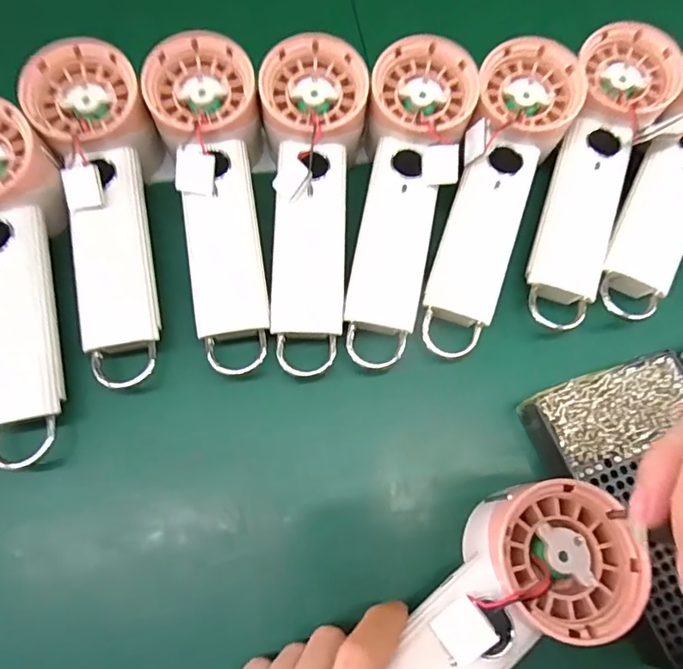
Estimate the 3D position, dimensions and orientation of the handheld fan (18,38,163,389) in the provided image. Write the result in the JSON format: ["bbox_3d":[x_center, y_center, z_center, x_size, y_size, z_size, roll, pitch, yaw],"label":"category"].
[{"bbox_3d":[-0.132,-0.070,0.296,0.061,0.037,0.193,-10,84,-6],"label":"handheld fan"}]

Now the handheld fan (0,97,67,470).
[{"bbox_3d":[-0.181,-0.031,0.279,0.064,0.034,0.200,-11,84,-6],"label":"handheld fan"}]

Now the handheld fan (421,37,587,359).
[{"bbox_3d":[0.089,-0.082,0.303,0.052,0.027,0.192,19,86,5],"label":"handheld fan"}]

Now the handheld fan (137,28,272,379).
[{"bbox_3d":[-0.071,-0.077,0.299,0.057,0.031,0.192,-8,85,-5],"label":"handheld fan"}]

